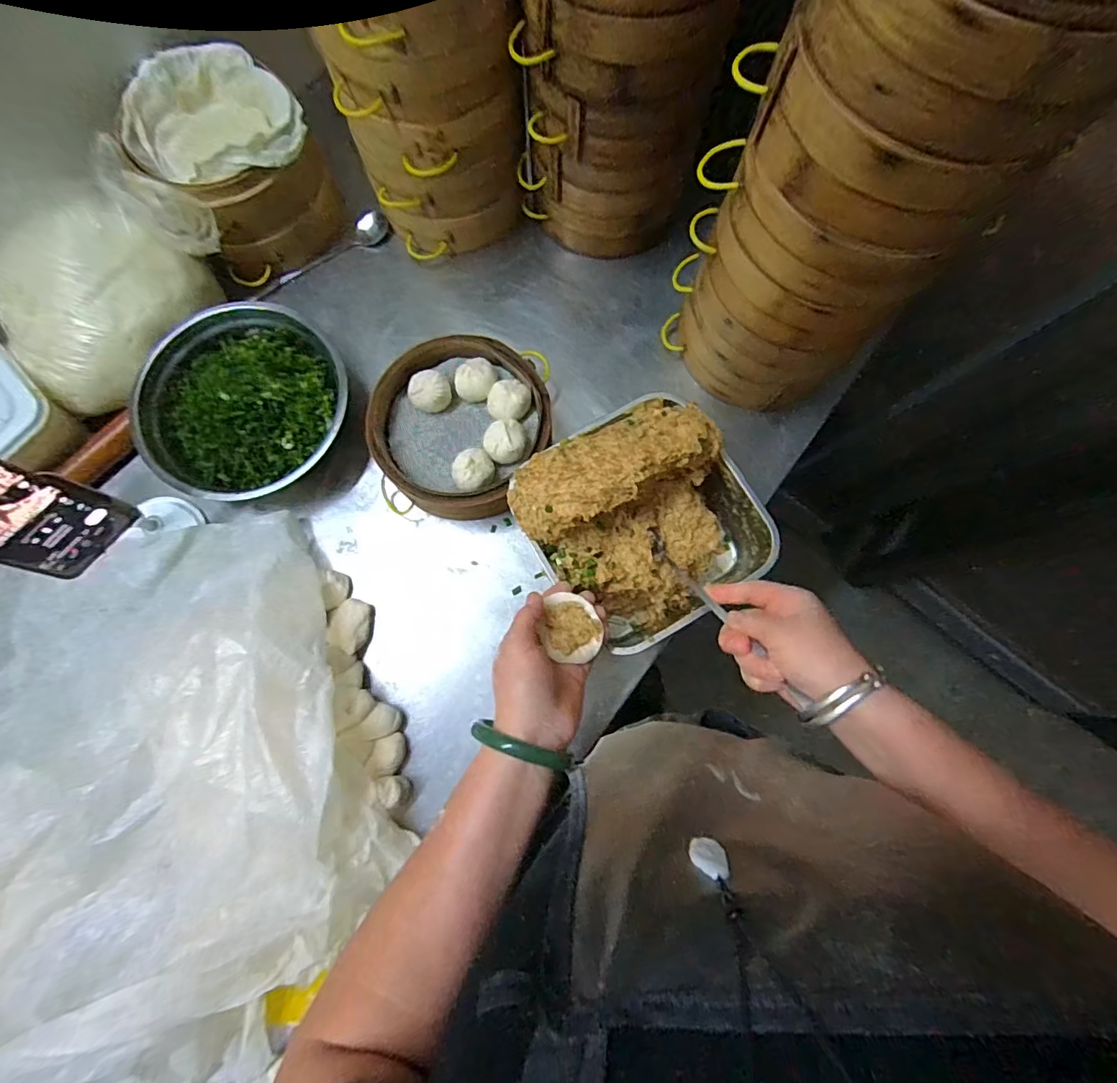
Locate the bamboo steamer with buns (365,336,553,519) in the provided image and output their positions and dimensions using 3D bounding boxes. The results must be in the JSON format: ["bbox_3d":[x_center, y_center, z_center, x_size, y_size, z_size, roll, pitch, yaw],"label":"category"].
[{"bbox_3d":[-0.097,-0.116,0.538,0.173,0.069,0.171,1,79,-1],"label":"bamboo steamer with buns"}]

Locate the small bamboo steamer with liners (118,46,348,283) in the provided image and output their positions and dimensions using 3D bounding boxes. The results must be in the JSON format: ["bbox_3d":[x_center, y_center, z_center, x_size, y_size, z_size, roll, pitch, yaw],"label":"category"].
[{"bbox_3d":[-0.345,-0.402,0.562,0.159,0.127,0.171,-41,83,-8],"label":"small bamboo steamer with liners"}]

